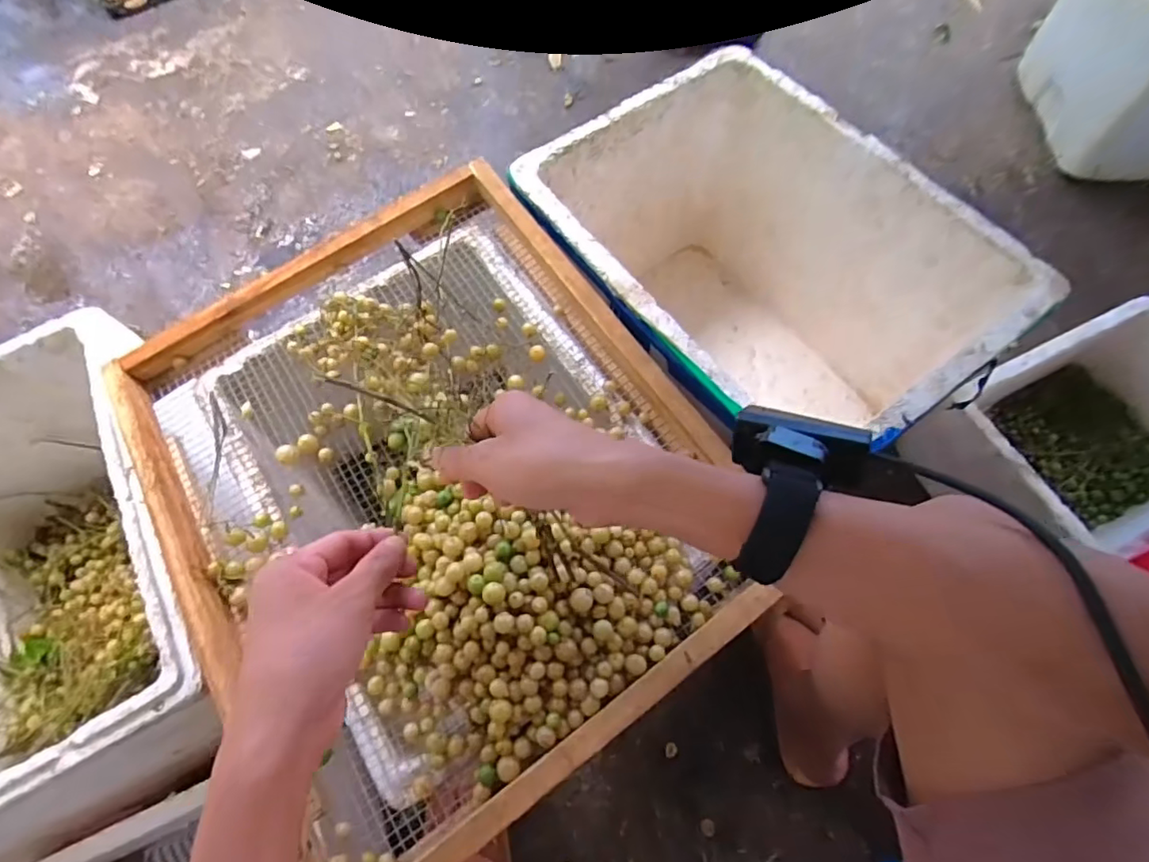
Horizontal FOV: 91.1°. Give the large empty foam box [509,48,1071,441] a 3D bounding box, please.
[{"bbox_3d":[0.200,-0.163,0.720,0.337,0.329,0.460,-35,70,-11],"label":"large empty foam box"}]

